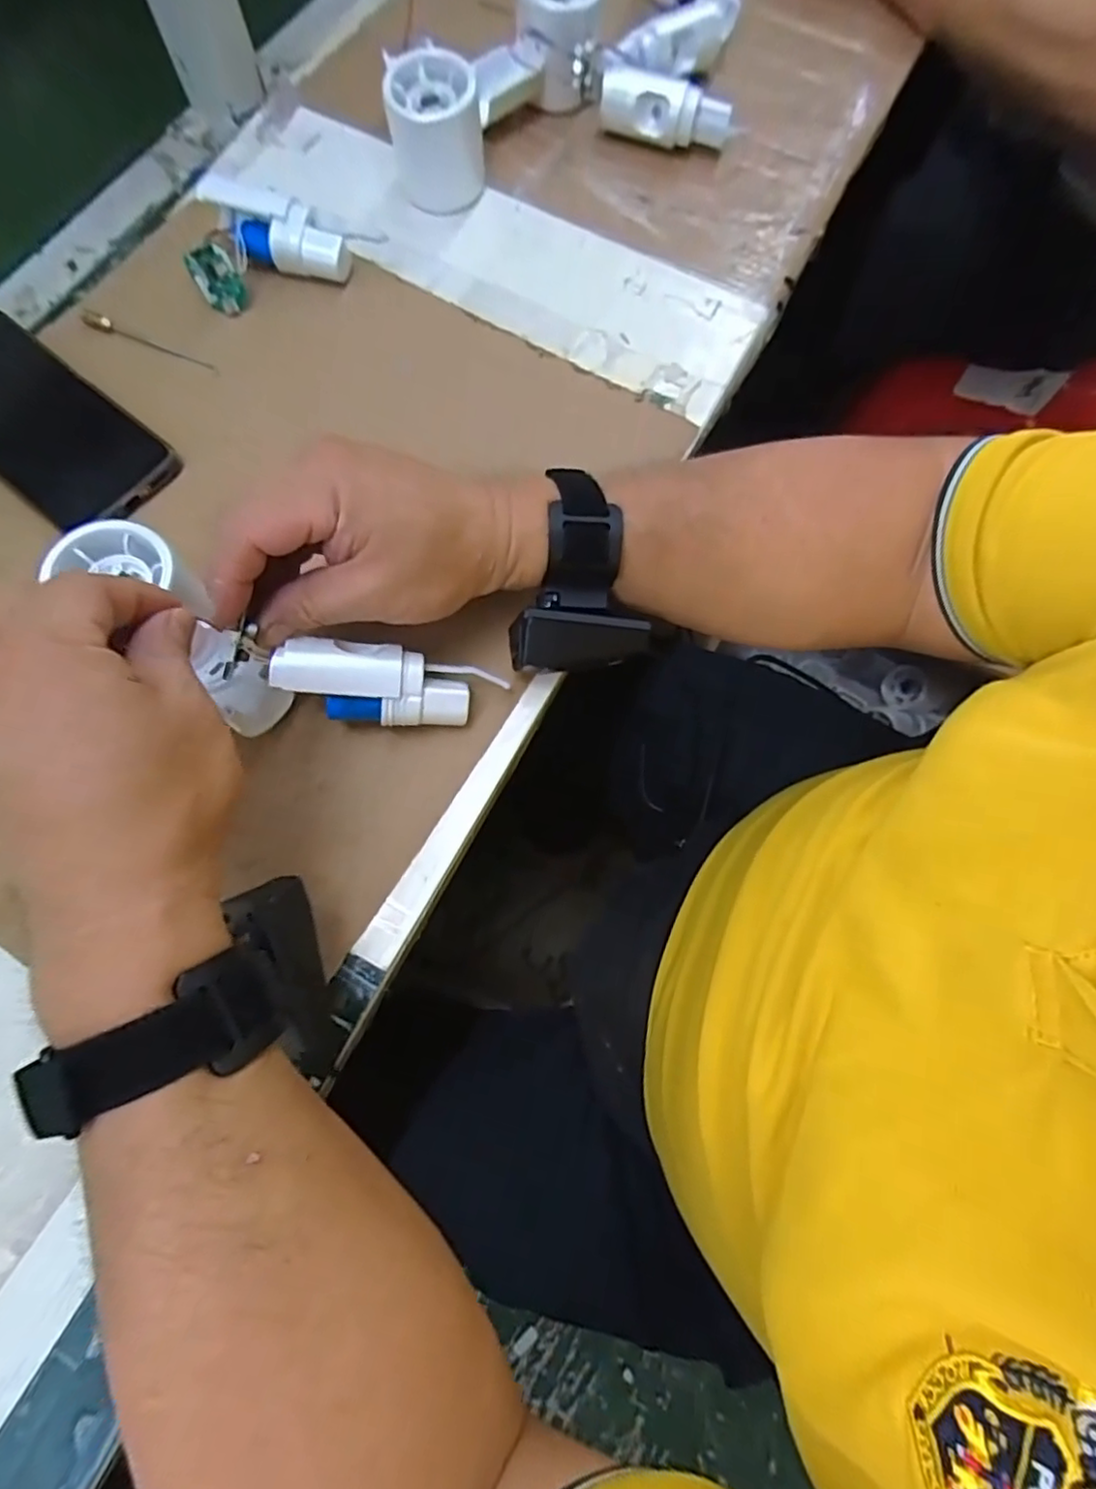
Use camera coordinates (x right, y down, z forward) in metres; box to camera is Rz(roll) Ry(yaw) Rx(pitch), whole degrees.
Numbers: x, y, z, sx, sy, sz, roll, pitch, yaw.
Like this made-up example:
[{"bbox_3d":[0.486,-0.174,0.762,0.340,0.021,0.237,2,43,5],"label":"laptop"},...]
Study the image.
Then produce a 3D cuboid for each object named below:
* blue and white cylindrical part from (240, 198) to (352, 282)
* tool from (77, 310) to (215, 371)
[{"bbox_3d":[-0.158,-0.319,0.407,0.065,0.030,0.031,10,73,1],"label":"blue and white cylindrical part"},{"bbox_3d":[-0.251,-0.251,0.395,0.089,0.005,0.010,23,74,5],"label":"tool"}]

